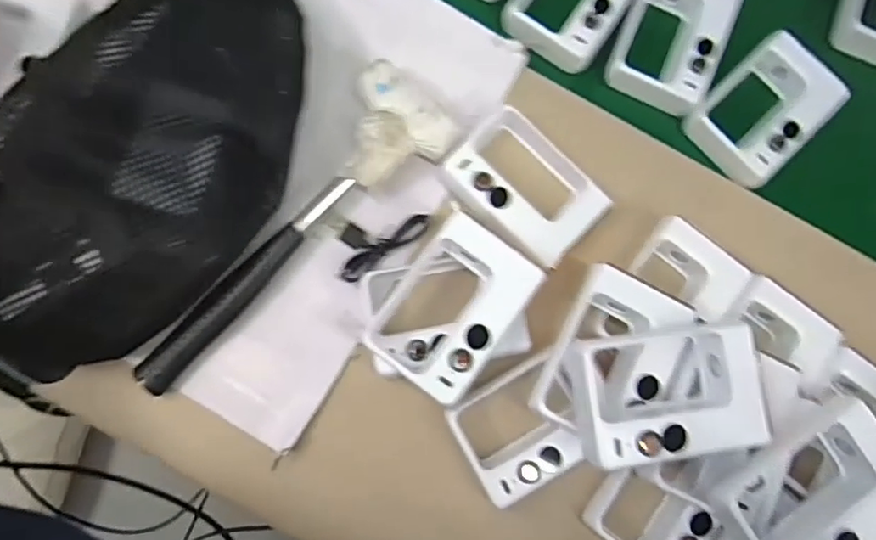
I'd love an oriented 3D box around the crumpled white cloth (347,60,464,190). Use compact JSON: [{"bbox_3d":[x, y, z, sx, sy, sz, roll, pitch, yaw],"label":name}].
[{"bbox_3d":[-0.031,-0.095,0.381,0.068,0.035,0.071,-25,84,-7],"label":"crumpled white cloth"}]

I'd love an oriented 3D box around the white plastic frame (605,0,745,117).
[{"bbox_3d":[0.165,-0.165,0.418,0.071,0.027,0.099,24,81,0],"label":"white plastic frame"}]

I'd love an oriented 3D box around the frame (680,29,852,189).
[{"bbox_3d":[0.226,-0.110,0.410,0.094,0.033,0.069,-43,87,-8],"label":"frame"}]

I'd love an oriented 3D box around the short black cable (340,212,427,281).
[{"bbox_3d":[-0.039,-0.022,0.380,0.065,0.013,0.032,-36,86,-8],"label":"short black cable"}]

